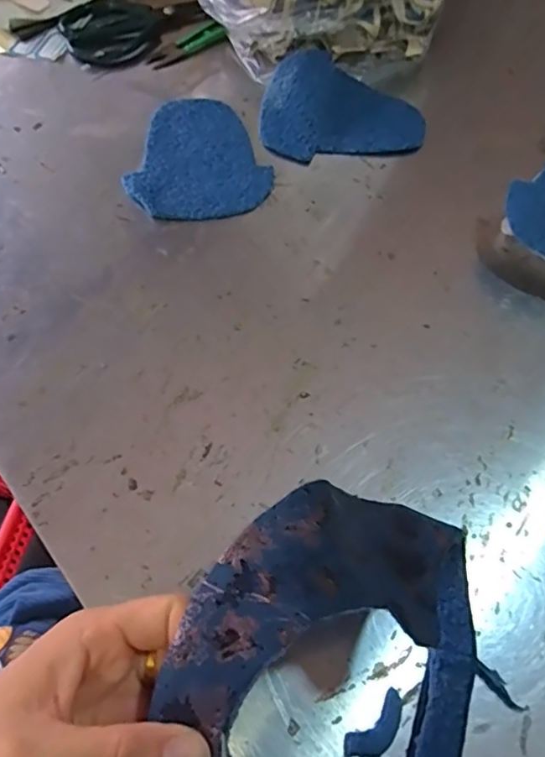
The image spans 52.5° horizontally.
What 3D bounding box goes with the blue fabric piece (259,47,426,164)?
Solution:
[{"bbox_3d":[0.066,-0.258,0.520,0.148,0.025,0.115,3,61,3],"label":"blue fabric piece"}]

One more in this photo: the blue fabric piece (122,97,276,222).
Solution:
[{"bbox_3d":[-0.058,-0.202,0.504,0.123,0.004,0.157,9,60,5],"label":"blue fabric piece"}]

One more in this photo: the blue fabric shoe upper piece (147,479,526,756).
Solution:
[{"bbox_3d":[0.051,0.151,0.238,0.083,0.209,0.190,-3,61,34],"label":"blue fabric shoe upper piece"}]

